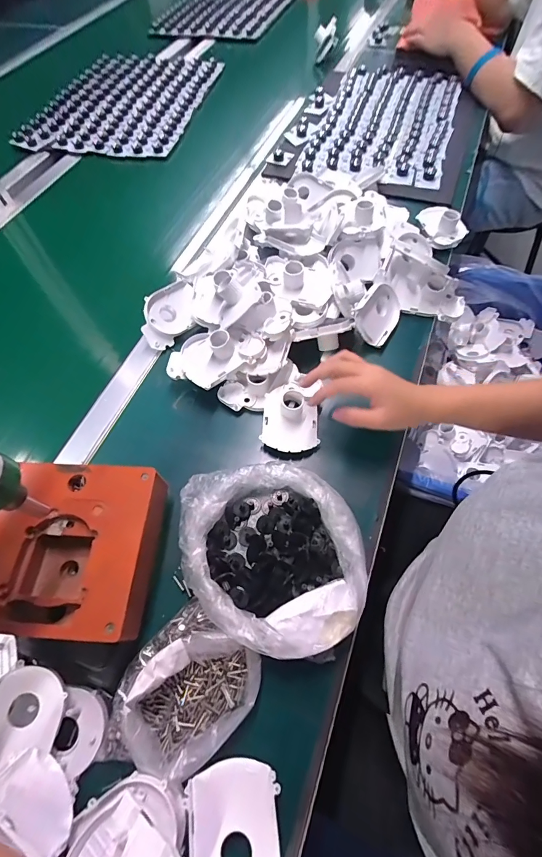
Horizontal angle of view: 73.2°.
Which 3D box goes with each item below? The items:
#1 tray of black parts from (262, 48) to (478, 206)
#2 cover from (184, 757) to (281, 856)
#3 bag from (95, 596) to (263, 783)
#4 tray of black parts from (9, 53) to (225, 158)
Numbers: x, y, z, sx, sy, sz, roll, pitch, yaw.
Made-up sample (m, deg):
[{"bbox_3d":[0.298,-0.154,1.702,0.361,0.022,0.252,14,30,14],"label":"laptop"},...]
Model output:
[{"bbox_3d":[0.260,-0.686,0.802,0.363,0.052,0.568,20,65,13],"label":"tray of black parts"},{"bbox_3d":[-0.027,0.309,0.276,0.071,0.011,0.084,-11,62,-3],"label":"cover"},{"bbox_3d":[-0.081,0.232,0.313,0.101,0.035,0.132,38,70,20],"label":"bag"},{"bbox_3d":[-0.344,-0.778,0.860,0.345,0.034,0.427,11,63,9],"label":"tray of black parts"}]

